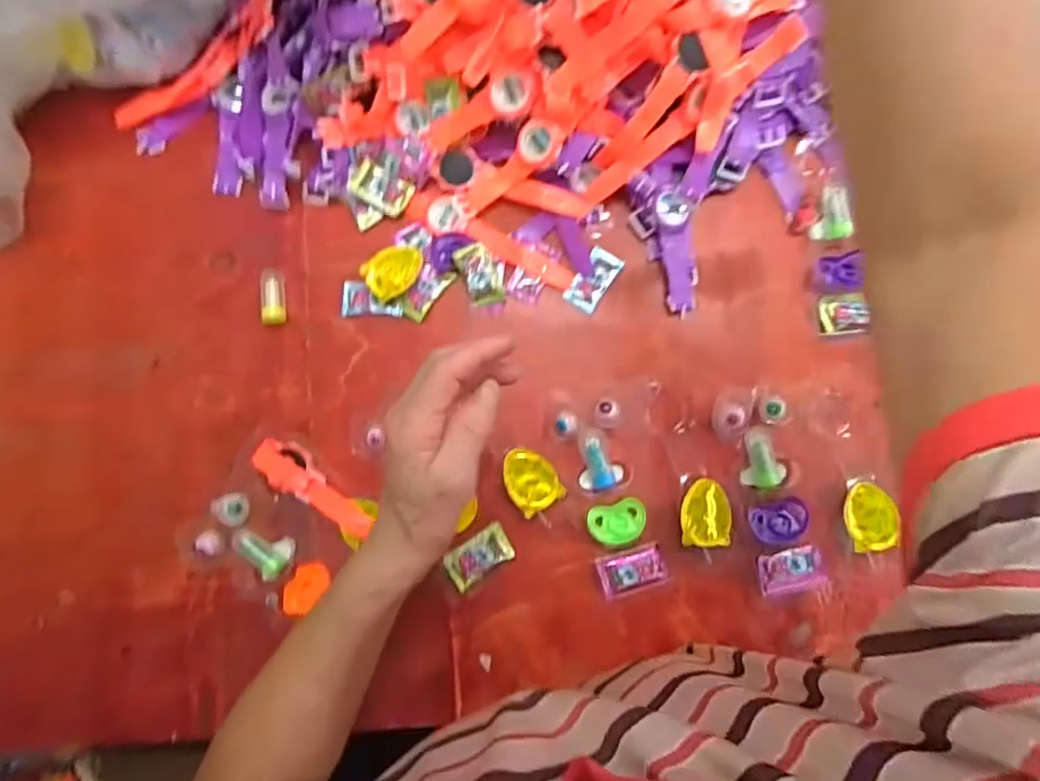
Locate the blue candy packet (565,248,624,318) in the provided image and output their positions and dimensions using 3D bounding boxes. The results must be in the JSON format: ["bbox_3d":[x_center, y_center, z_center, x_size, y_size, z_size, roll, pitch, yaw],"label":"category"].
[{"bbox_3d":[0.064,-0.096,0.491,0.028,0.004,0.055,34,86,6],"label":"blue candy packet"}]

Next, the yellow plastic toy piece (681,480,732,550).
[{"bbox_3d":[0.150,0.099,0.460,0.039,0.018,0.053,0,83,2],"label":"yellow plastic toy piece"}]

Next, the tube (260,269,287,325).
[{"bbox_3d":[-0.216,-0.083,0.496,0.018,0.021,0.049,-9,83,1],"label":"tube"}]

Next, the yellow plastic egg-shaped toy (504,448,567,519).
[{"bbox_3d":[0.008,0.072,0.460,0.040,0.012,0.052,-32,83,-2],"label":"yellow plastic egg-shaped toy"}]

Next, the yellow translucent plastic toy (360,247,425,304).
[{"bbox_3d":[-0.108,-0.103,0.490,0.052,0.019,0.040,-29,83,-1],"label":"yellow translucent plastic toy"}]

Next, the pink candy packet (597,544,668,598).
[{"bbox_3d":[0.091,0.146,0.459,0.053,0.013,0.032,-16,83,0],"label":"pink candy packet"}]

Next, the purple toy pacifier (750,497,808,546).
[{"bbox_3d":[0.209,0.106,0.455,0.047,0.010,0.031,-17,83,0],"label":"purple toy pacifier"}]

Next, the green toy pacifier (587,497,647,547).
[{"bbox_3d":[0.080,0.108,0.458,0.046,0.013,0.034,-14,83,1],"label":"green toy pacifier"}]

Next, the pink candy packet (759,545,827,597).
[{"bbox_3d":[0.218,0.145,0.455,0.053,0.010,0.032,-9,83,1],"label":"pink candy packet"}]

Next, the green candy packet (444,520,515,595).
[{"bbox_3d":[-0.033,0.134,0.457,0.055,0.005,0.032,-36,64,-4],"label":"green candy packet"}]

